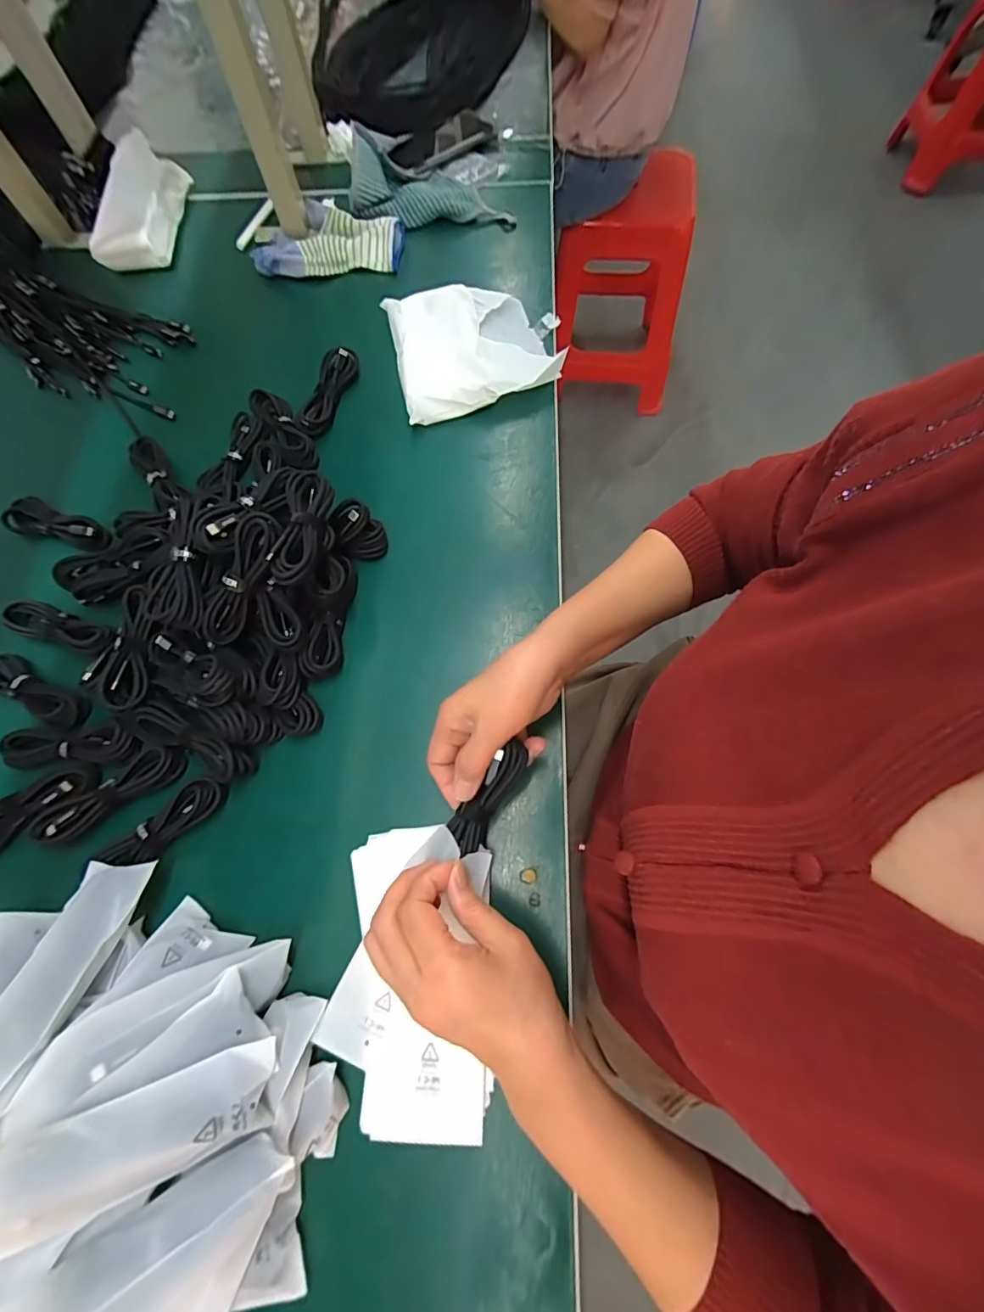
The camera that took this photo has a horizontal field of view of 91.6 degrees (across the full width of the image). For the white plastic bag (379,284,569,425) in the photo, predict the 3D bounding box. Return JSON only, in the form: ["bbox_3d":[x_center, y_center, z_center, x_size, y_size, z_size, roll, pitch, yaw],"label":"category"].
[{"bbox_3d":[-0.016,-0.342,0.532,0.181,0.044,0.176,-14,69,-2],"label":"white plastic bag"}]

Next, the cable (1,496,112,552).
[{"bbox_3d":[-0.433,-0.132,0.476,0.112,0.026,0.034,13,71,8],"label":"cable"}]

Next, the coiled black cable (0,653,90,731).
[{"bbox_3d":[-0.402,0.030,0.417,0.111,0.015,0.032,26,73,12],"label":"coiled black cable"}]

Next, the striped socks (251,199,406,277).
[{"bbox_3d":[-0.206,-0.513,0.599,0.186,0.036,0.095,3,70,4],"label":"striped socks"}]

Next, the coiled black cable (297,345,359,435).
[{"bbox_3d":[-0.178,-0.284,0.513,0.030,0.021,0.114,14,71,8],"label":"coiled black cable"}]

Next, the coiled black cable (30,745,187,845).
[{"bbox_3d":[-0.302,0.110,0.382,0.109,0.020,0.029,-36,72,-10],"label":"coiled black cable"}]

